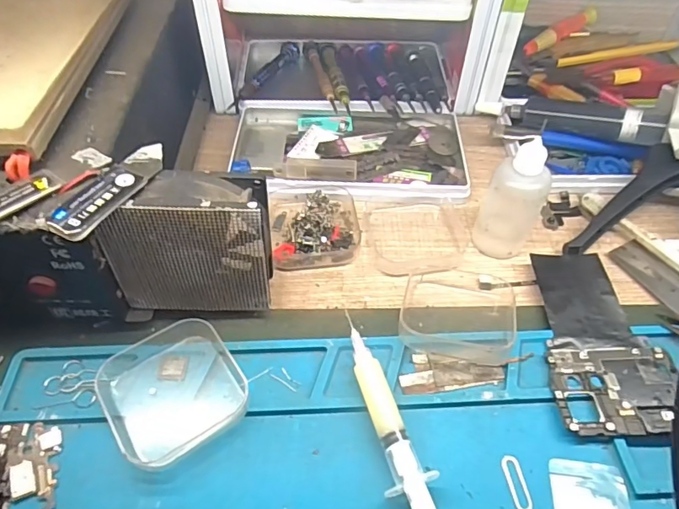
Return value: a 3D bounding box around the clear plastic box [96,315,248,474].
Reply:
[{"bbox_3d":[-0.085,0.068,0.249,0.064,0.018,0.066,-28,56,-22],"label":"clear plastic box"}]

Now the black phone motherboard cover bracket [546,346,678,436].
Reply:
[{"bbox_3d":[0.146,0.070,0.257,0.067,0.006,0.048,0,50,-1],"label":"black phone motherboard cover bracket"}]

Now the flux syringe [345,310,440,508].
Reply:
[{"bbox_3d":[0.028,0.092,0.234,0.018,0.015,0.138,-13,52,-11],"label":"flux syringe"}]

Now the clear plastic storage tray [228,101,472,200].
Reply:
[{"bbox_3d":[0.007,-0.085,0.380,0.176,0.020,0.105,5,51,3],"label":"clear plastic storage tray"}]

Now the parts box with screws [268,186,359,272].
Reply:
[{"bbox_3d":[-0.016,-0.022,0.329,0.058,0.019,0.062,-5,51,-5],"label":"parts box with screws"}]

